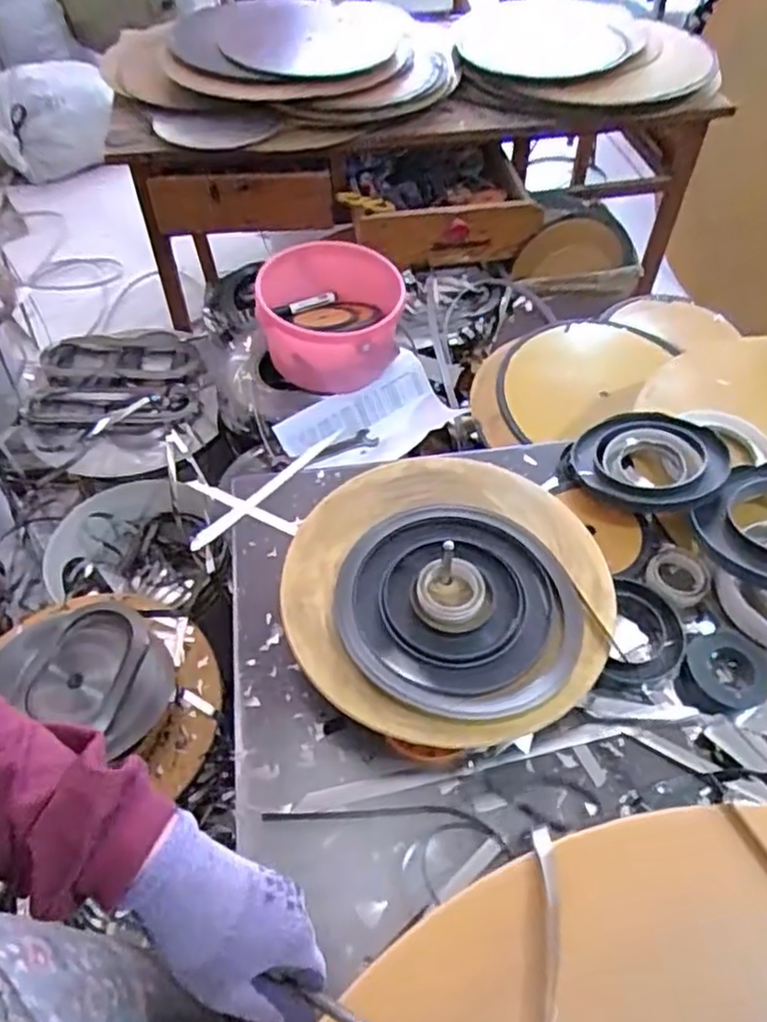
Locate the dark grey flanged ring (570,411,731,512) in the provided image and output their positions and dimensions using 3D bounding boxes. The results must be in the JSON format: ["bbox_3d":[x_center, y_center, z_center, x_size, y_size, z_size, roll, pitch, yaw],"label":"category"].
[{"bbox_3d":[0.279,-0.057,0.737,0.146,0.017,0.151,-10,44,10],"label":"dark grey flanged ring"}]

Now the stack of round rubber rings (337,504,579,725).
[{"bbox_3d":[0.065,0.078,0.598,0.197,0.018,0.197,34,59,24],"label":"stack of round rubber rings"}]

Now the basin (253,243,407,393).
[{"bbox_3d":[-0.075,-0.284,1.058,0.206,0.141,0.206,0,52,0],"label":"basin"}]

